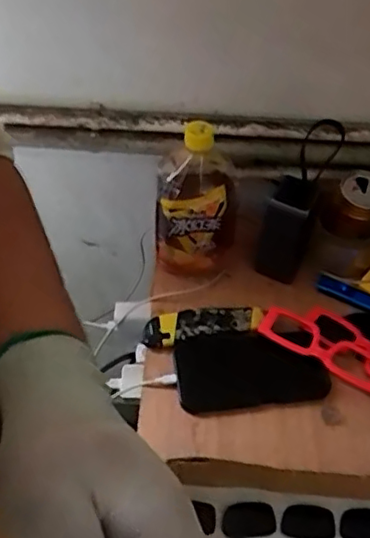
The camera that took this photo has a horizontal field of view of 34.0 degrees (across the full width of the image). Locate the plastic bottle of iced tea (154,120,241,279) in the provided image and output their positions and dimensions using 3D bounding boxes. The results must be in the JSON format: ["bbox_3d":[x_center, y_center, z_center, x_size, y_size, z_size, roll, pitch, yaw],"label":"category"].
[{"bbox_3d":[0.014,-0.085,0.706,0.097,0.193,0.091,9,51,5],"label":"plastic bottle of iced tea"}]

